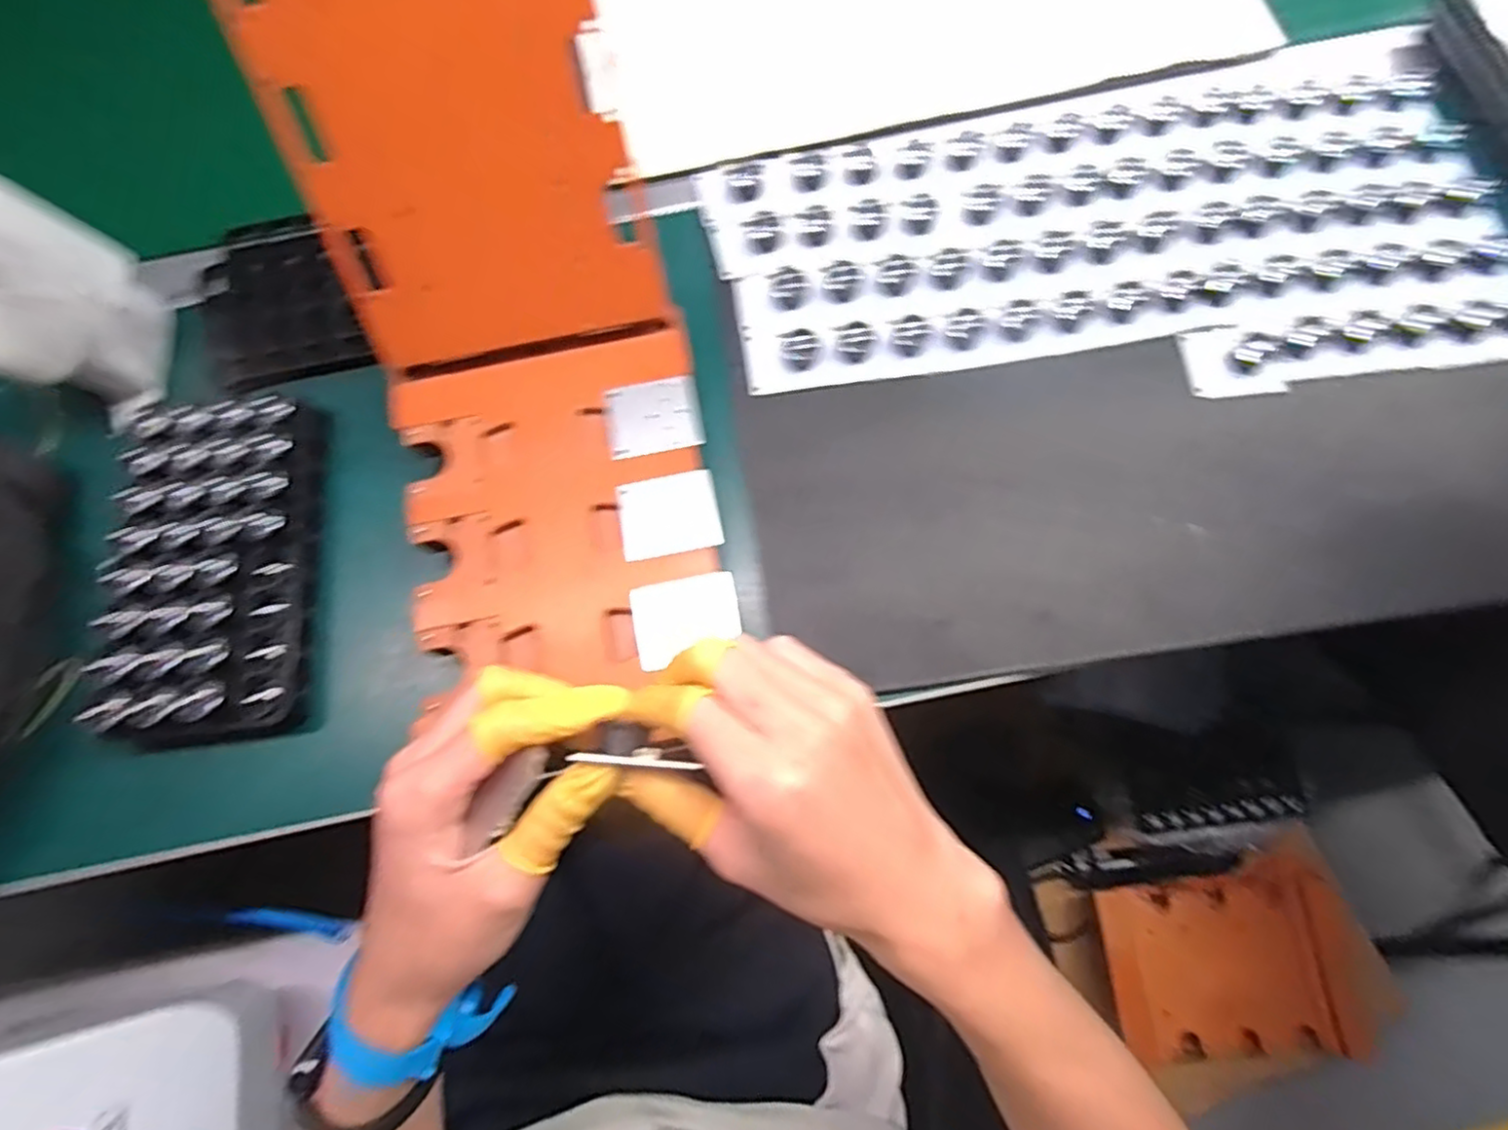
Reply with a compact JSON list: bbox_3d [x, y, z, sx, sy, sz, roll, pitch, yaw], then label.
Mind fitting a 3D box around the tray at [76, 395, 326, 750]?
[{"bbox_3d":[-0.302,0.001,0.392,0.097,0.033,0.187,-5,74,0],"label":"tray"}]

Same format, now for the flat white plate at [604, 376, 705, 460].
[{"bbox_3d":[-0.057,-0.084,0.396,0.051,0.004,0.043,-9,74,-1],"label":"flat white plate"}]

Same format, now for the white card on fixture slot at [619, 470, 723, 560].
[{"bbox_3d":[-0.046,-0.027,0.377,0.053,0.008,0.044,-10,74,-1],"label":"white card on fixture slot"}]

